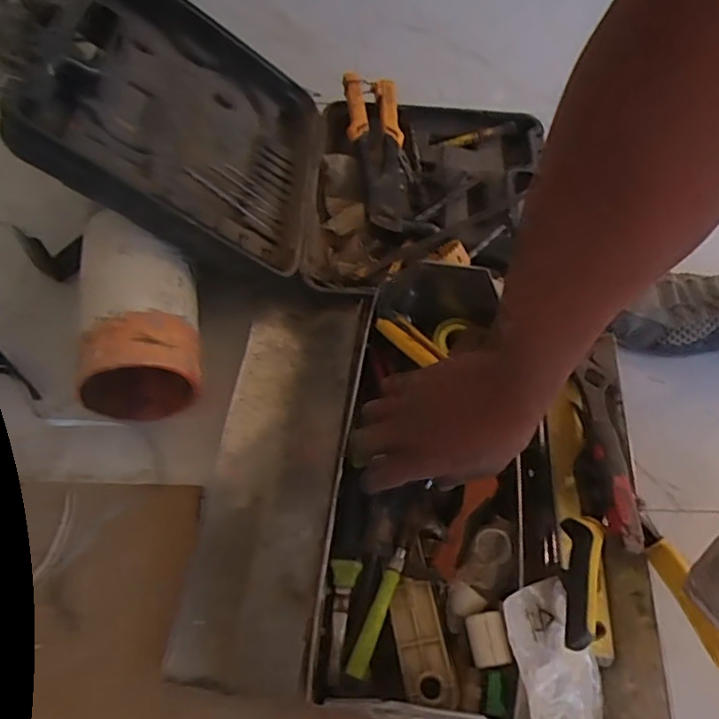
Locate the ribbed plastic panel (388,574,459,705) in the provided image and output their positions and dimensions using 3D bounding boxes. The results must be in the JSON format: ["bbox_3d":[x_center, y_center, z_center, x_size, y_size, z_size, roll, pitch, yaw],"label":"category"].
[{"bbox_3d":[0.046,0.211,0.445,0.036,0.017,0.088,-7,58,-8],"label":"ribbed plastic panel"}]

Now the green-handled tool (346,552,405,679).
[{"bbox_3d":[0.014,0.191,0.452,0.015,0.017,0.096,19,58,9],"label":"green-handled tool"}]

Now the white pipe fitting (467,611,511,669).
[{"bbox_3d":[0.094,0.209,0.441,0.024,0.025,0.036,-7,58,-8],"label":"white pipe fitting"}]

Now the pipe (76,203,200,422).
[{"bbox_3d":[-0.213,-0.039,0.587,0.107,0.110,0.170,-8,58,-8],"label":"pipe"}]

